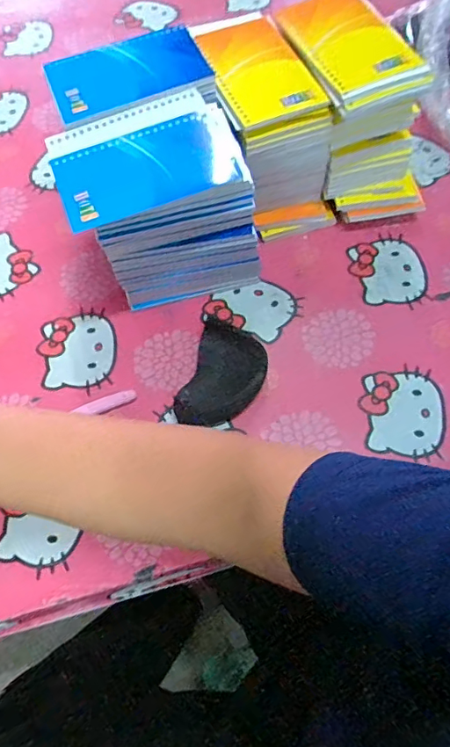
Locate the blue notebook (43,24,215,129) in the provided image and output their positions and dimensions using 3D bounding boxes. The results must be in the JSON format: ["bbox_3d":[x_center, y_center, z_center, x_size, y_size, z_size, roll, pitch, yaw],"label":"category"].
[{"bbox_3d":[-0.082,-0.255,0.425,0.129,0.010,0.079,-20,65,-9],"label":"blue notebook"}]

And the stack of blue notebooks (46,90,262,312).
[{"bbox_3d":[-0.056,-0.142,0.456,0.151,0.145,0.105,-20,65,-8],"label":"stack of blue notebooks"}]

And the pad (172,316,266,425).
[{"bbox_3d":[0.001,0.001,0.453,0.066,0.023,0.102,18,65,10],"label":"pad"}]

